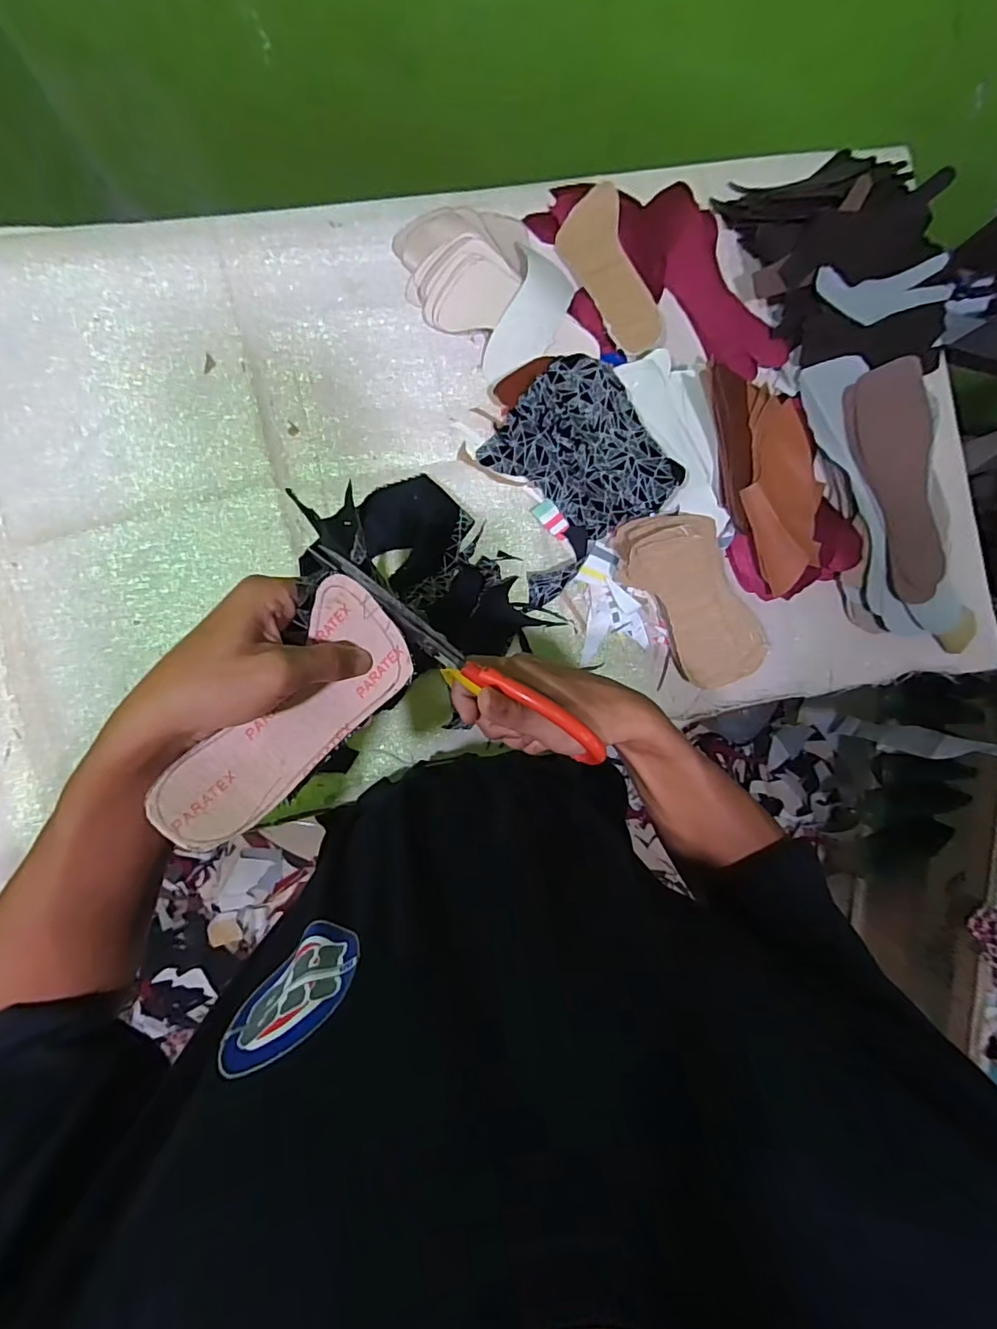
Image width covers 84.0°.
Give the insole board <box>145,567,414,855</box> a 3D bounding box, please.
[{"bbox_3d":[-0.112,0.029,0.302,0.064,0.032,0.151,40,69,-6],"label":"insole board"}]

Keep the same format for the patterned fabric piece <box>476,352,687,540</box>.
[{"bbox_3d":[0.101,-0.227,0.569,0.176,0.063,0.120,36,85,-6],"label":"patterned fabric piece"}]

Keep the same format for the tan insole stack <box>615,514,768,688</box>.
[{"bbox_3d":[0.201,-0.070,0.583,0.103,0.055,0.195,-29,93,-7],"label":"tan insole stack"}]

